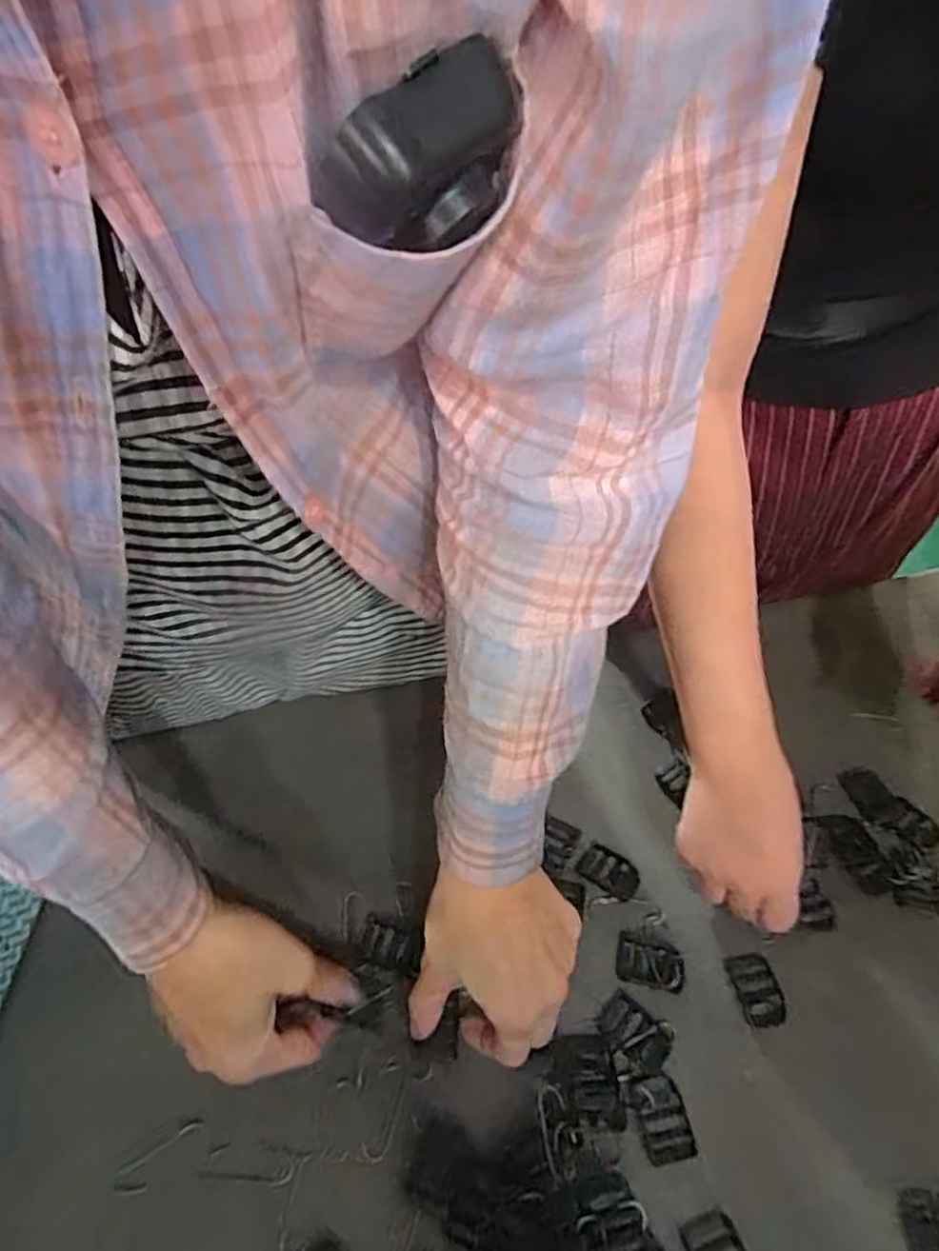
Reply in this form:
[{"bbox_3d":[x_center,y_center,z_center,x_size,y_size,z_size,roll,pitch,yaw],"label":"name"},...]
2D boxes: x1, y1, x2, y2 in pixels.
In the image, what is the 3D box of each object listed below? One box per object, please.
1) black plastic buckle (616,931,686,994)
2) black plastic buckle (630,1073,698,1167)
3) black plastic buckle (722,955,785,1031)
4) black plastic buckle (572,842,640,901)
[{"bbox_3d":[0.109,0.202,0.434,0.040,0.004,0.030,11,48,10],"label":"black plastic buckle"},{"bbox_3d":[0.102,0.261,0.383,0.026,0.004,0.039,-8,48,-7],"label":"black plastic buckle"},{"bbox_3d":[0.169,0.215,0.426,0.023,0.008,0.040,-9,48,-8],"label":"black plastic buckle"},{"bbox_3d":[0.092,0.161,0.473,0.040,0.004,0.025,32,55,26],"label":"black plastic buckle"}]

